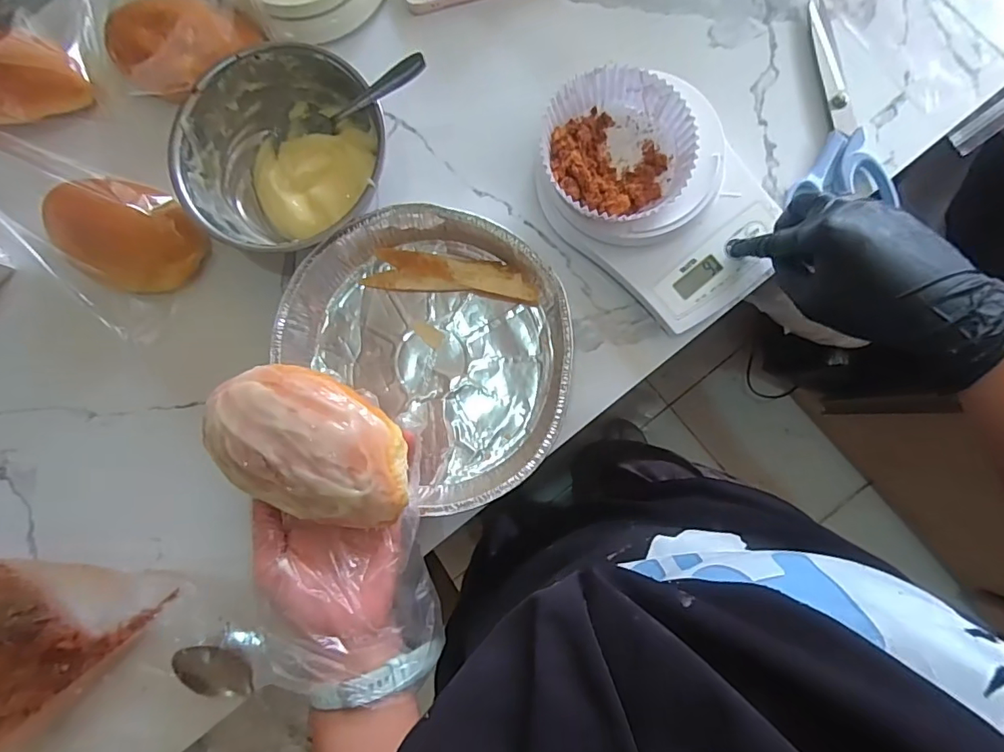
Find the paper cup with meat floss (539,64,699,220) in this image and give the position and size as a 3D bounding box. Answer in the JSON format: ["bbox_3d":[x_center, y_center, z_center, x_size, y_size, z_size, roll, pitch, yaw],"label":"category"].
[{"bbox_3d":[0.080,-0.162,0.363,0.099,0.032,0.097,0,85,4],"label":"paper cup with meat floss"}]

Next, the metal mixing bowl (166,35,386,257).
[{"bbox_3d":[-0.165,-0.168,0.409,0.151,0.060,0.149,0,85,5],"label":"metal mixing bowl"}]

